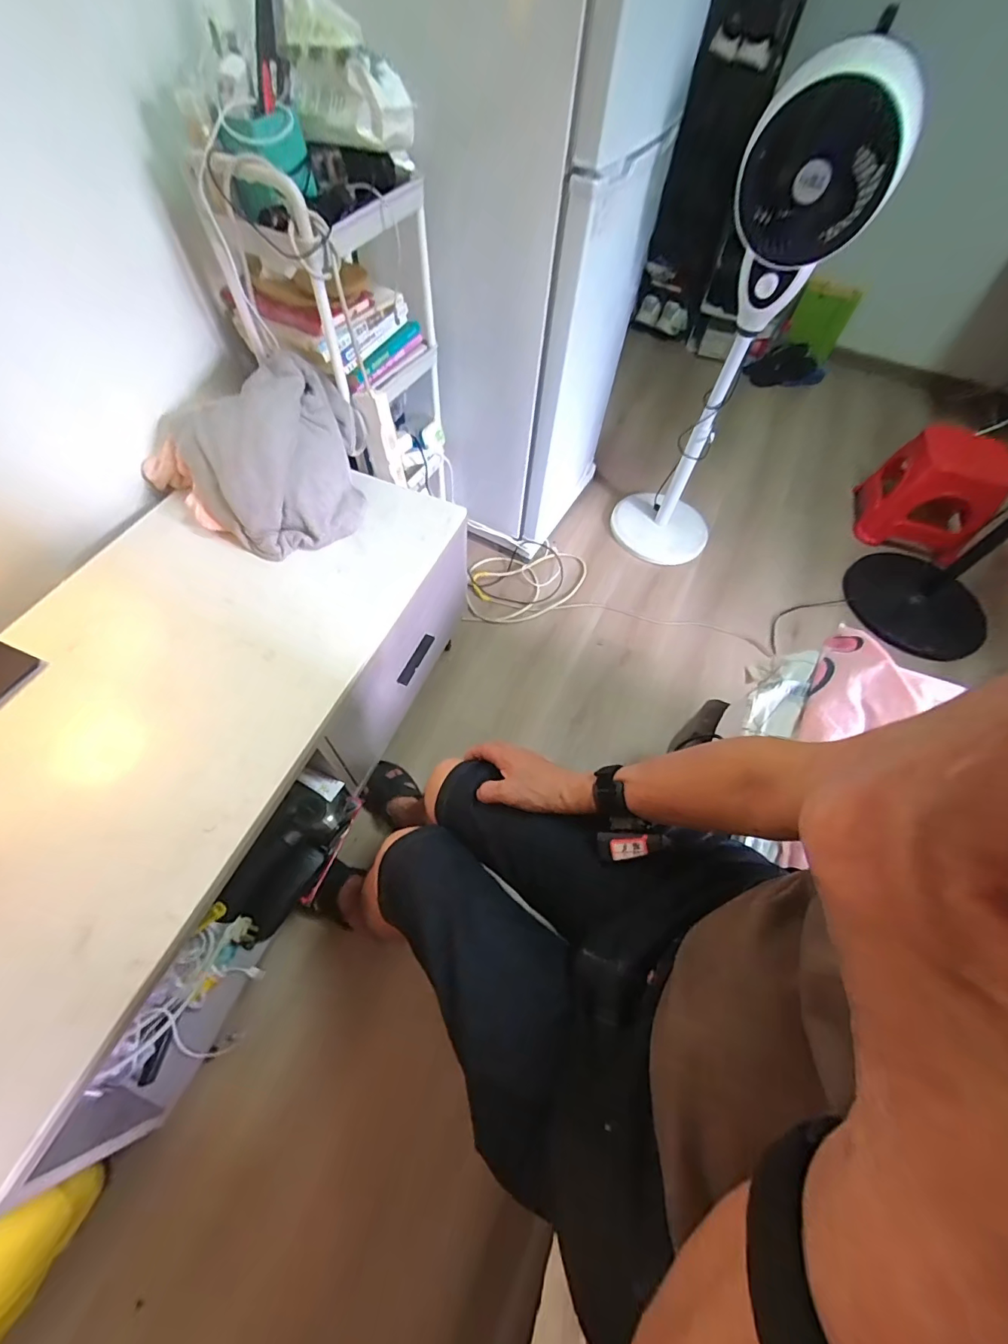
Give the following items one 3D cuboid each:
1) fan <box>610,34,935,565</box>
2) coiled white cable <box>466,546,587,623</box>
[{"bbox_3d":[0.521,-0.682,1.135,0.271,0.986,0.305,24,60,10],"label":"fan"},{"bbox_3d":[0.081,-0.279,1.395,0.410,0.046,0.267,-11,60,-11],"label":"coiled white cable"}]

